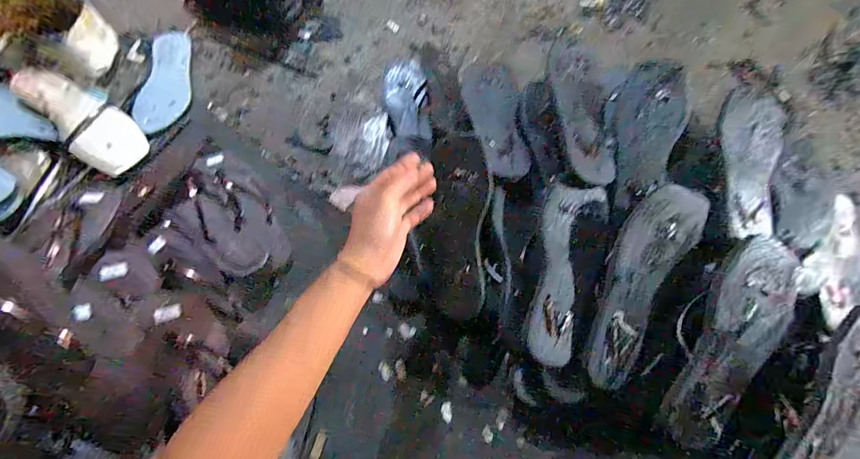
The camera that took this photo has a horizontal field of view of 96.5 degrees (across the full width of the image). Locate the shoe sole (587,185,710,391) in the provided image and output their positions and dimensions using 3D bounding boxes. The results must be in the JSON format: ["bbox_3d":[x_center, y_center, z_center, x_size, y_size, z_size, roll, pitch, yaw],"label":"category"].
[{"bbox_3d":[0.254,0.065,0.466,0.082,0.015,0.254,24,86,9],"label":"shoe sole"}]

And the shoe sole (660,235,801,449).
[{"bbox_3d":[0.351,0.134,0.446,0.088,0.029,0.256,24,93,9],"label":"shoe sole"}]

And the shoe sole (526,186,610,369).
[{"bbox_3d":[0.169,0.052,0.483,0.073,0.010,0.229,14,79,2],"label":"shoe sole"}]

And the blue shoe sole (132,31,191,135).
[{"bbox_3d":[-0.513,-0.286,0.733,0.096,0.020,0.273,-13,66,-6],"label":"blue shoe sole"}]

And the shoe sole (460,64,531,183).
[{"bbox_3d":[0.096,-0.178,0.590,0.084,0.012,0.252,4,54,-8],"label":"shoe sole"}]

